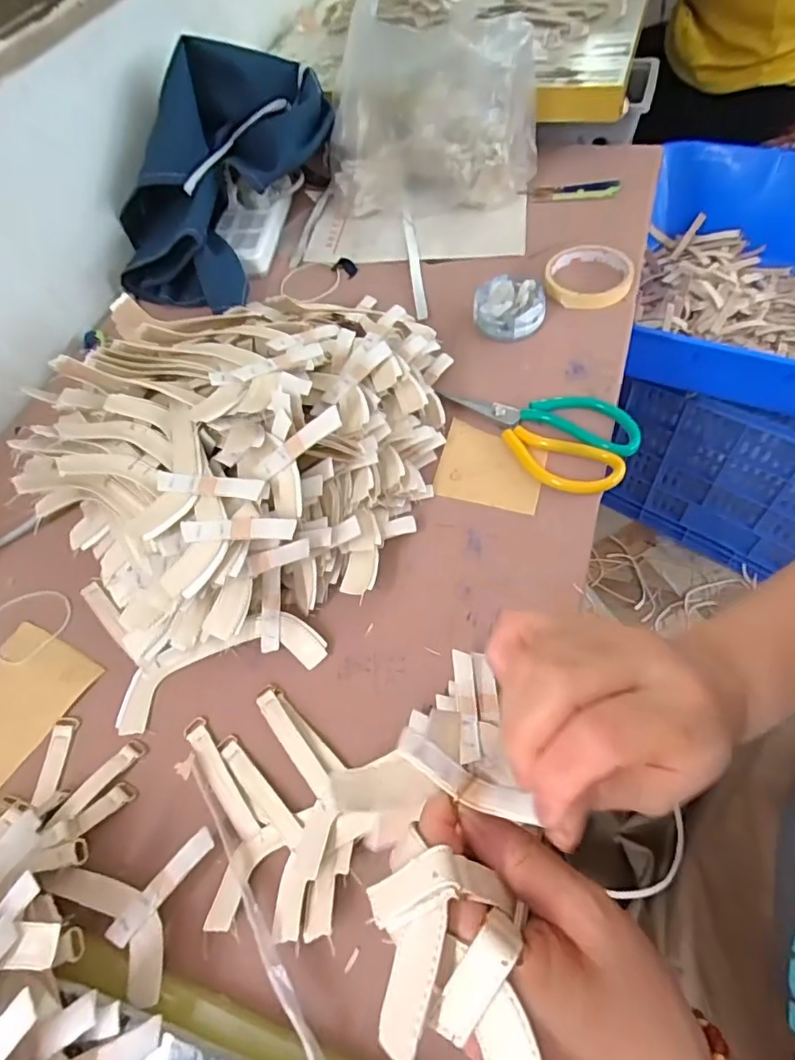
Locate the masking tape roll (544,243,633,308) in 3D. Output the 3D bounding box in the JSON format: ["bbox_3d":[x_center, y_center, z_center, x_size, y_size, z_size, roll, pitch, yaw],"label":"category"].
[{"bbox_3d":[0.206,-0.271,0.606,0.088,0.022,0.087,-4,58,6],"label":"masking tape roll"}]

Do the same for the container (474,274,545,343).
[{"bbox_3d":[0.114,-0.229,0.577,0.068,0.032,0.073,-4,58,6],"label":"container"}]

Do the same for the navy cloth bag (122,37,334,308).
[{"bbox_3d":[-0.224,-0.422,0.662,0.191,0.106,0.313,21,86,15],"label":"navy cloth bag"}]

